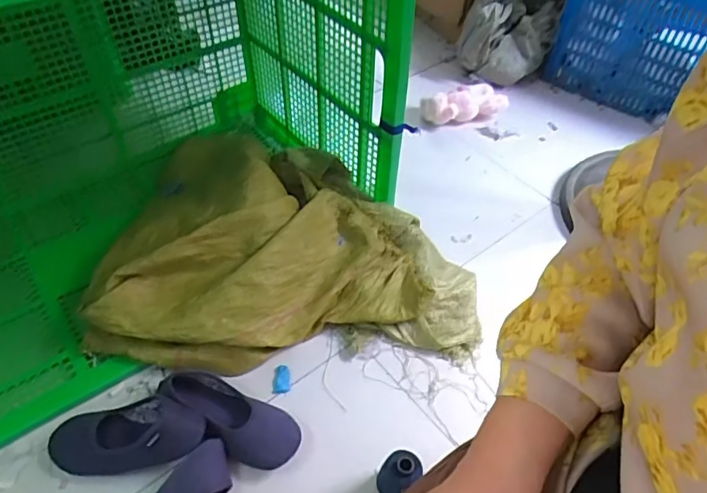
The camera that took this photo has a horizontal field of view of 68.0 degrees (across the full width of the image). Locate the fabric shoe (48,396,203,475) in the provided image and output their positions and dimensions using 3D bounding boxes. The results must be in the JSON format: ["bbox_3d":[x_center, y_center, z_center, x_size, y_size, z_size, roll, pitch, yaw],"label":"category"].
[{"bbox_3d":[-0.360,0.292,0.815,0.250,0.057,0.095,-11,48,11],"label":"fabric shoe"}]

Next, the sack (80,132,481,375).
[{"bbox_3d":[-0.126,0.003,1.011,0.674,0.185,0.401,-4,50,-6],"label":"sack"}]

